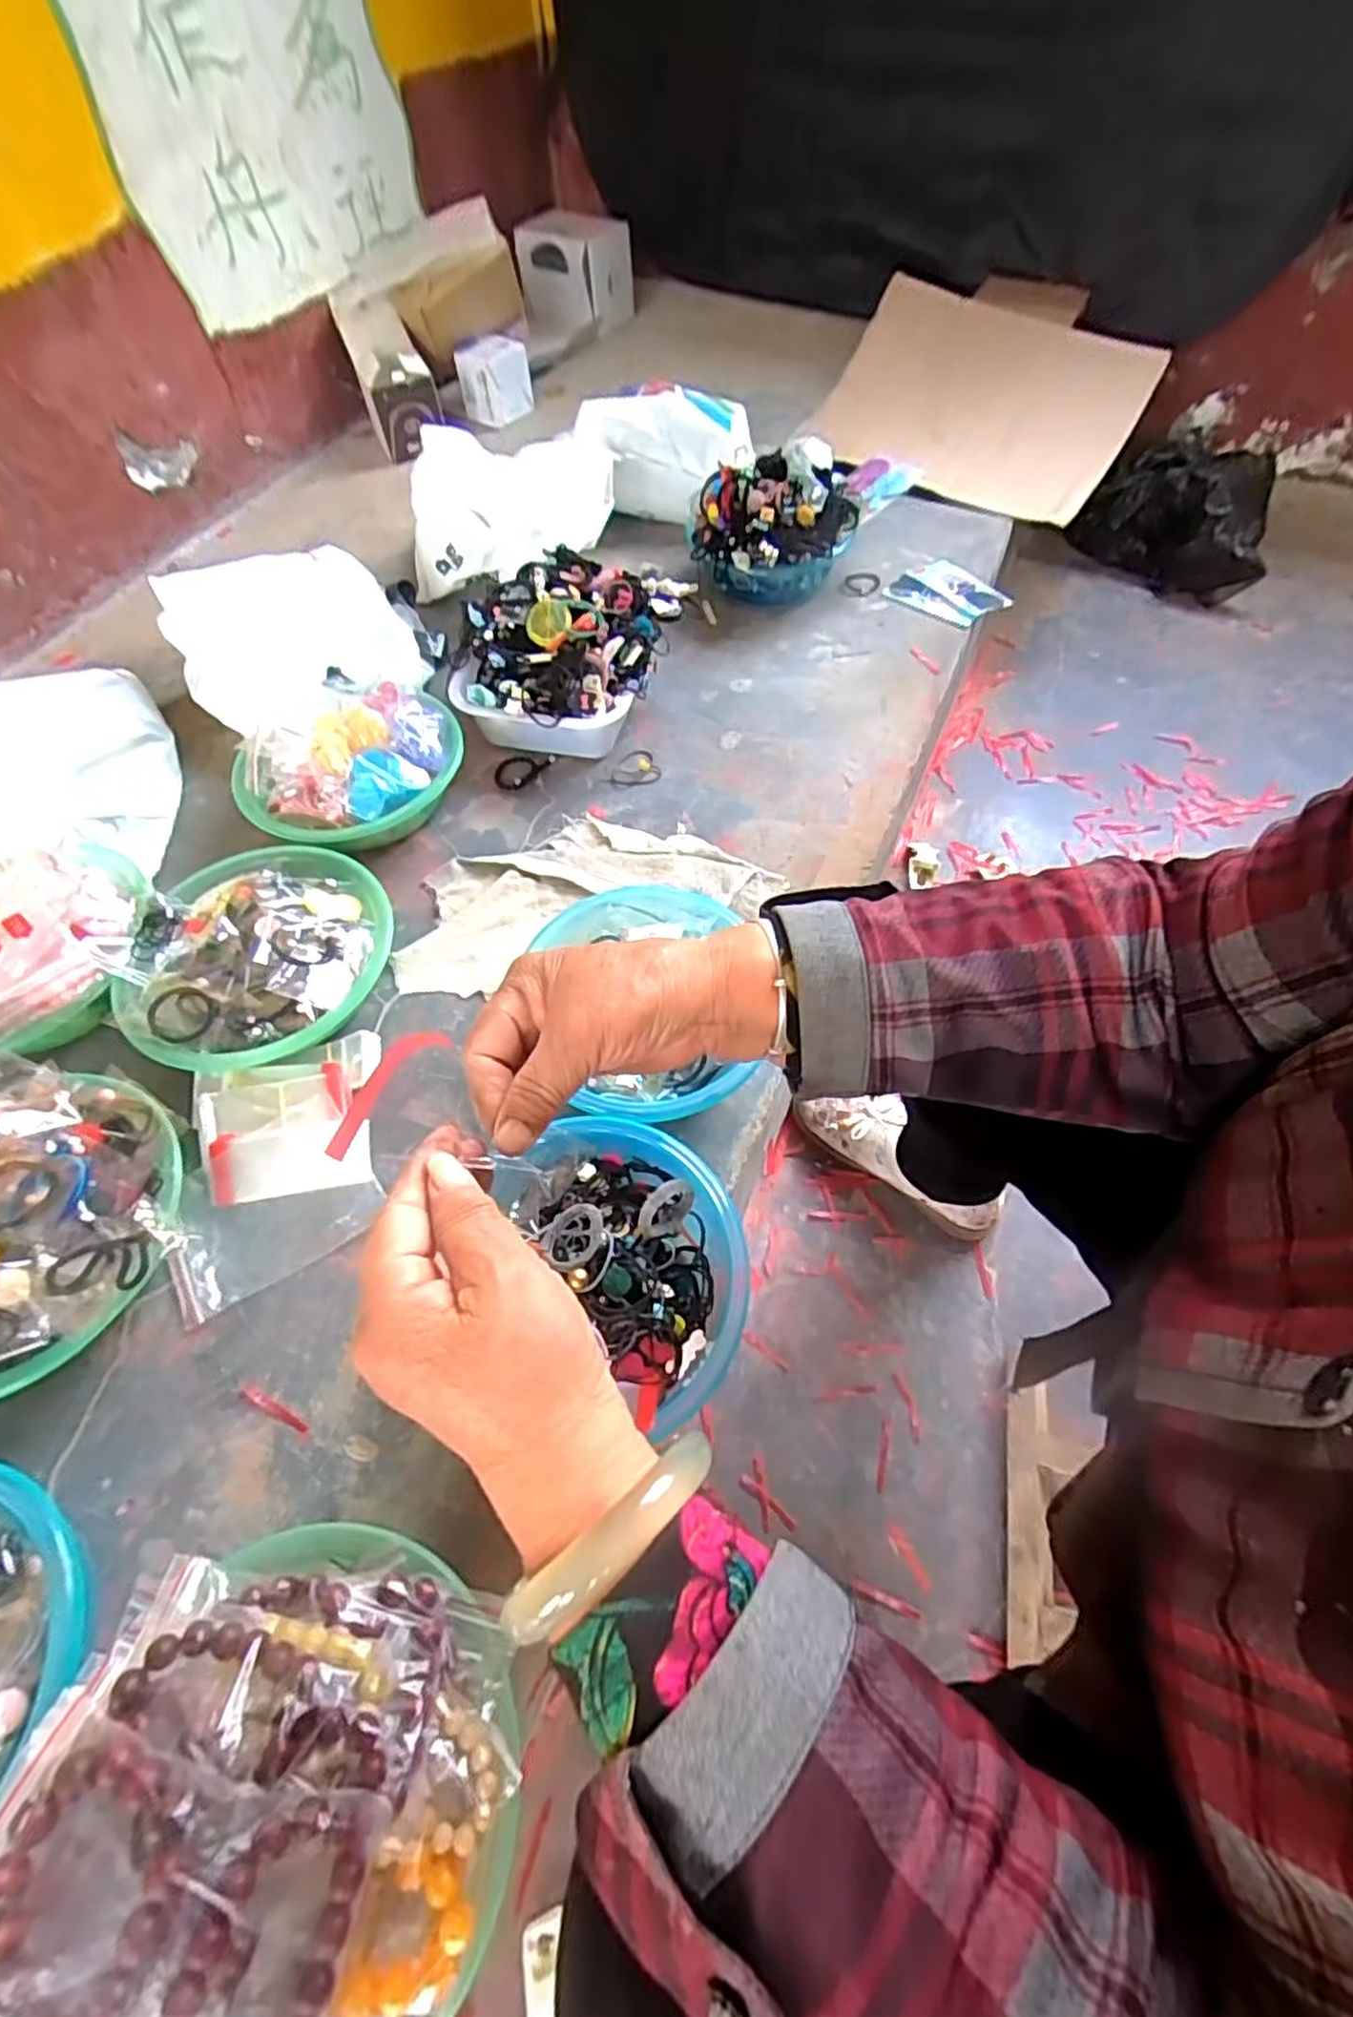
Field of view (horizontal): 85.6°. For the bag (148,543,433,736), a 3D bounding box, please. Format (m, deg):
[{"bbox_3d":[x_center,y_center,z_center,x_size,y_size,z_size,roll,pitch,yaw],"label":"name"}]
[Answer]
[{"bbox_3d":[-0.472,-0.458,0.915,0.270,0.118,0.246,-33,63,-16],"label":"bag"}]

